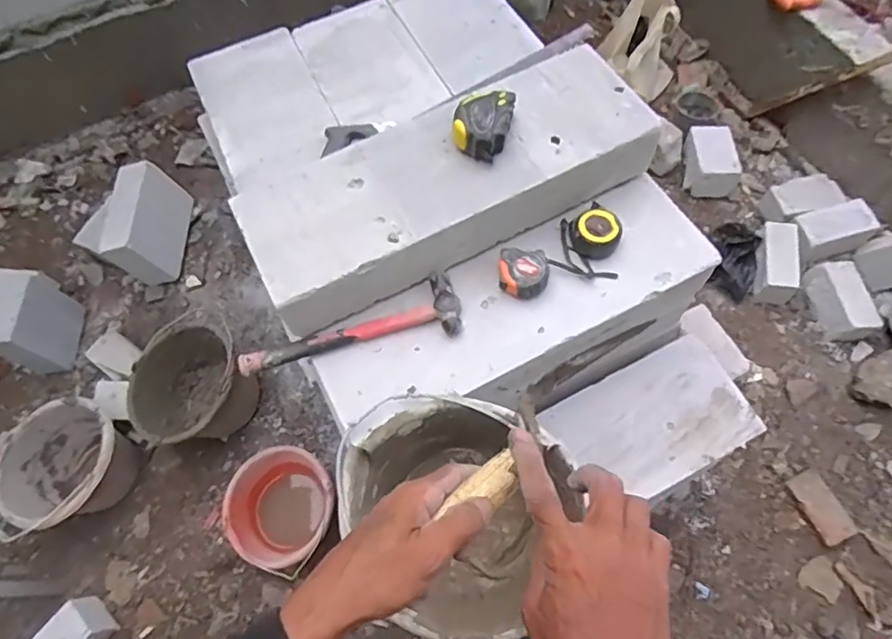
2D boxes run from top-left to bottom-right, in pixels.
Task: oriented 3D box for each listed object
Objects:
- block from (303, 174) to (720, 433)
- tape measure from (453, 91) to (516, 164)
[{"bbox_3d":[0.102,0.024,0.883,0.569,0.219,0.199,-25,66,-8],"label":"block"},{"bbox_3d":[0.051,-0.265,0.794,0.076,0.045,0.091,8,66,7],"label":"tape measure"}]

